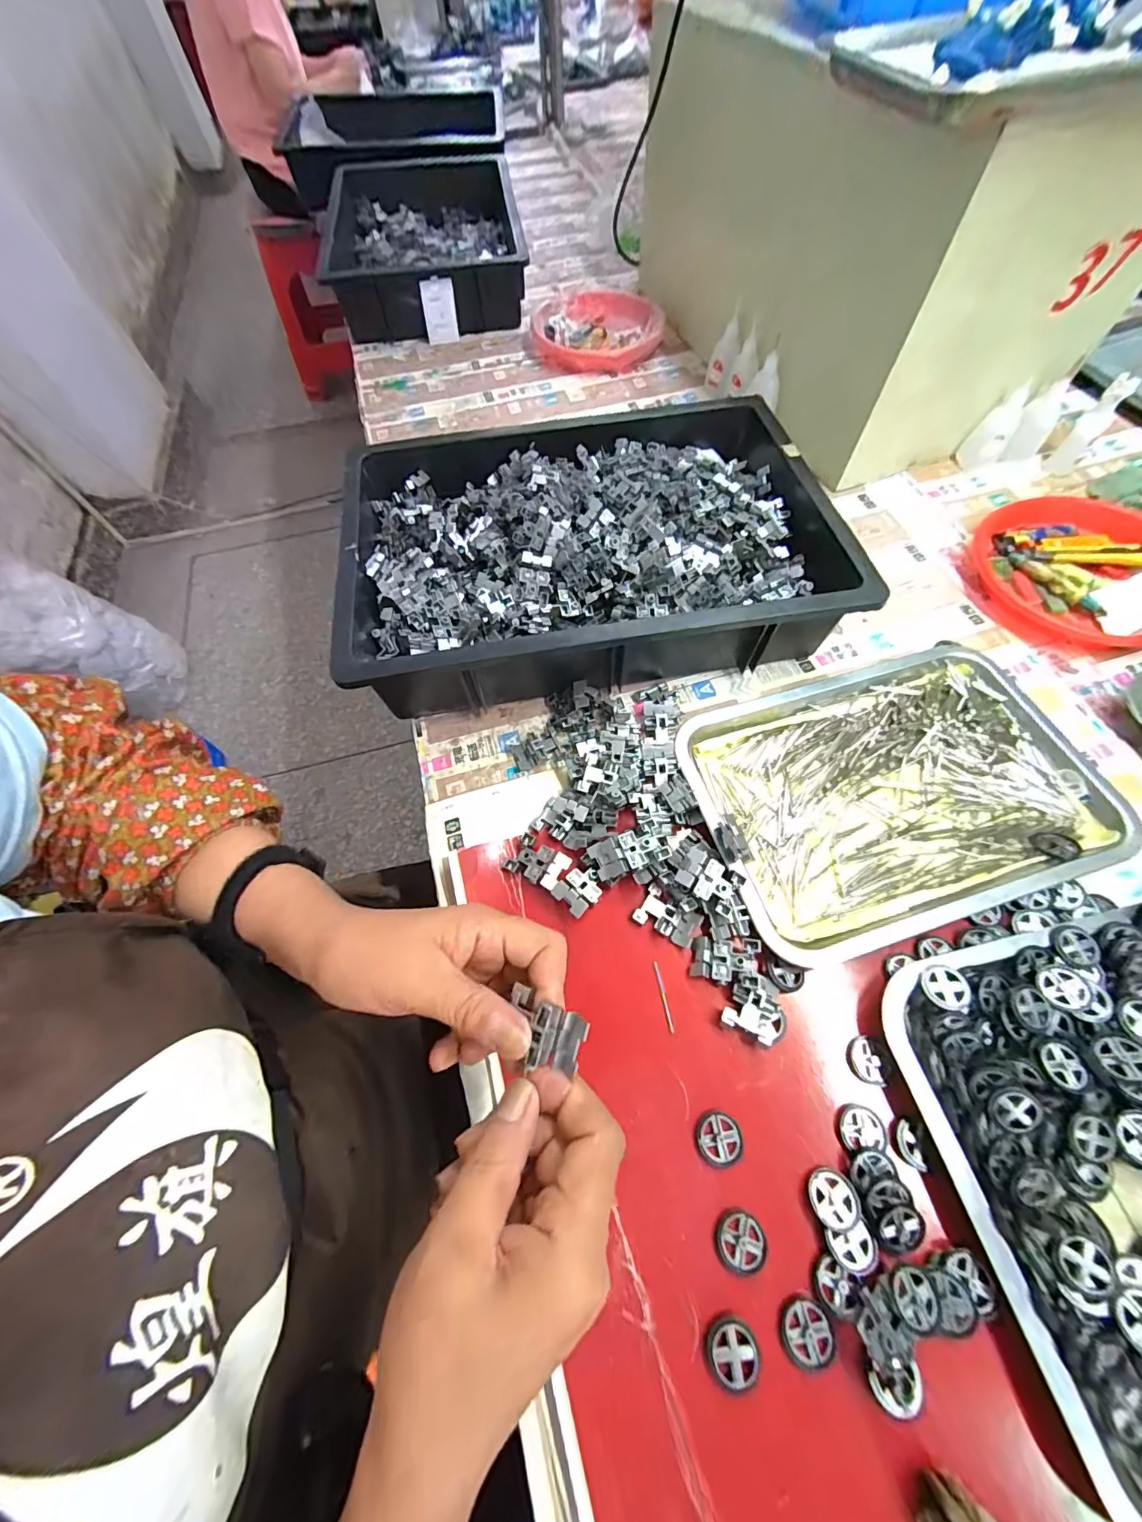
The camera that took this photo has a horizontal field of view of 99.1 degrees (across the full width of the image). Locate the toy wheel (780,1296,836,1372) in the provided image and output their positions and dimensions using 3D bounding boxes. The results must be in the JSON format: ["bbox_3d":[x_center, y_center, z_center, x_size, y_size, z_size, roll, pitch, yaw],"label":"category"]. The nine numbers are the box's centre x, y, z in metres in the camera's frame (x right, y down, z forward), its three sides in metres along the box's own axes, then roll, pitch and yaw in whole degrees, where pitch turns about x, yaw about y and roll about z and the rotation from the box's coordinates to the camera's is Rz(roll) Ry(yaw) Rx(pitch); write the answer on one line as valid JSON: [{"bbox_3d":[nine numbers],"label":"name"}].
[{"bbox_3d":[0.125,0.304,0.257,0.027,0.004,0.026,-1,62,2],"label":"toy wheel"}]

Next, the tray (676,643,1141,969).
[{"bbox_3d":[0.264,0.019,0.400,0.313,0.020,0.211,-16,62,-6],"label":"tray"}]

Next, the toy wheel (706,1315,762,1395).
[{"bbox_3d":[0.085,0.311,0.255,0.026,0.004,0.026,-1,62,2],"label":"toy wheel"}]

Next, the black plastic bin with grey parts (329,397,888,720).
[{"bbox_3d":[0.021,-0.208,0.490,0.447,0.094,0.311,-9,61,-2],"label":"black plastic bin with grey parts"}]

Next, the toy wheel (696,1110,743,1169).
[{"bbox_3d":[0.091,0.233,0.299,0.027,0.004,0.028,-1,62,2],"label":"toy wheel"}]

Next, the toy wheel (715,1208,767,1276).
[{"bbox_3d":[0.097,0.273,0.276,0.027,0.004,0.025,-15,62,-5],"label":"toy wheel"}]

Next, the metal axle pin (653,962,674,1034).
[{"bbox_3d":[0.064,0.162,0.336,0.004,0.004,0.045,-10,62,-2],"label":"metal axle pin"}]

